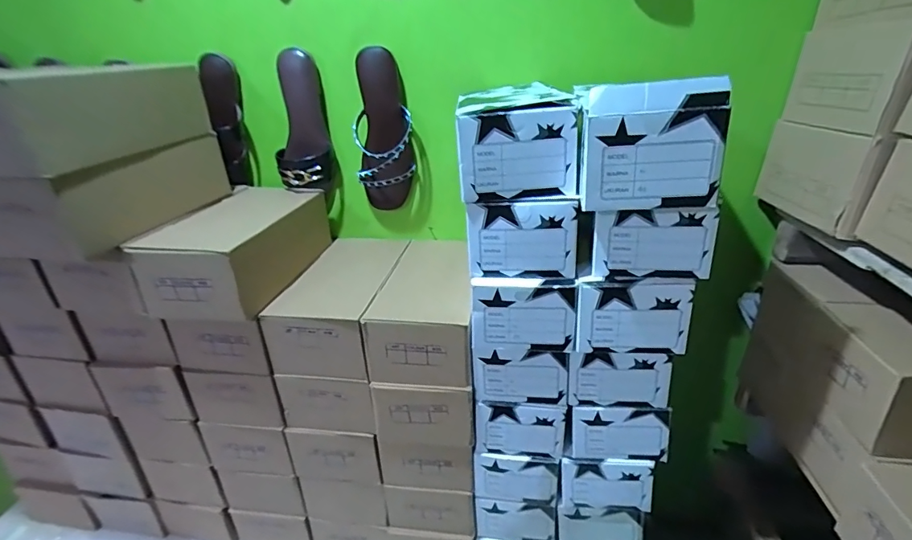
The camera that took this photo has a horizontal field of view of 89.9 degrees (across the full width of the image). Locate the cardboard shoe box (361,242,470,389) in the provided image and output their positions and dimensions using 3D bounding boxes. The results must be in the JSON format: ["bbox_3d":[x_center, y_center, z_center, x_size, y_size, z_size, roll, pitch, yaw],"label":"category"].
[{"bbox_3d":[-0.041,0.054,0.699,0.140,0.100,0.260,1,24,4],"label":"cardboard shoe box"}]

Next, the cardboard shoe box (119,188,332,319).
[{"bbox_3d":[-0.310,-0.034,0.678,0.170,0.102,0.269,1,25,5],"label":"cardboard shoe box"}]

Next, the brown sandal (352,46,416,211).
[{"bbox_3d":[-0.115,-0.209,0.718,0.092,0.232,0.056,-3,24,-3],"label":"brown sandal"}]

